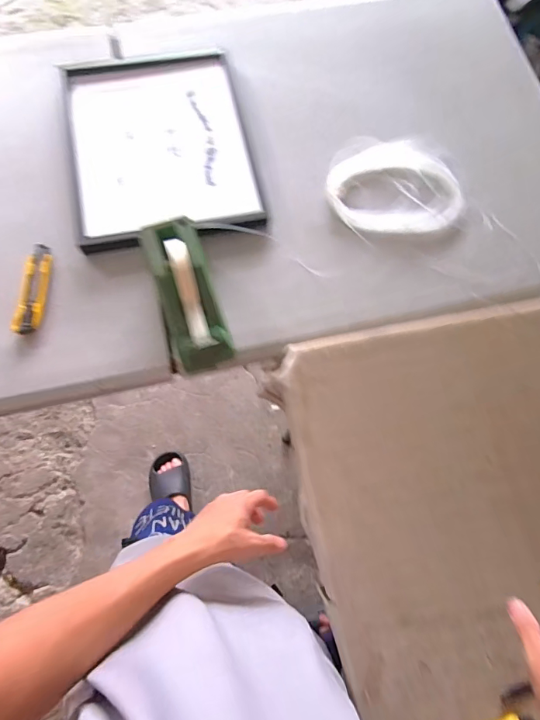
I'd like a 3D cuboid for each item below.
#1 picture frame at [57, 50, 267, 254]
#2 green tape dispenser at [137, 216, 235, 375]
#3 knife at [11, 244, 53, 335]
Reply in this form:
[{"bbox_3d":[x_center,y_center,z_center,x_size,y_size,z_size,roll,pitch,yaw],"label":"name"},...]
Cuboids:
[{"bbox_3d":[-0.188,-0.378,0.758,0.290,0.034,0.419,-11,72,-5],"label":"picture frame"},{"bbox_3d":[-0.119,-0.093,0.624,0.088,0.111,0.214,-18,88,-6],"label":"green tape dispenser"},{"bbox_3d":[-0.358,-0.110,0.675,0.037,0.013,0.148,2,72,0],"label":"knife"}]

